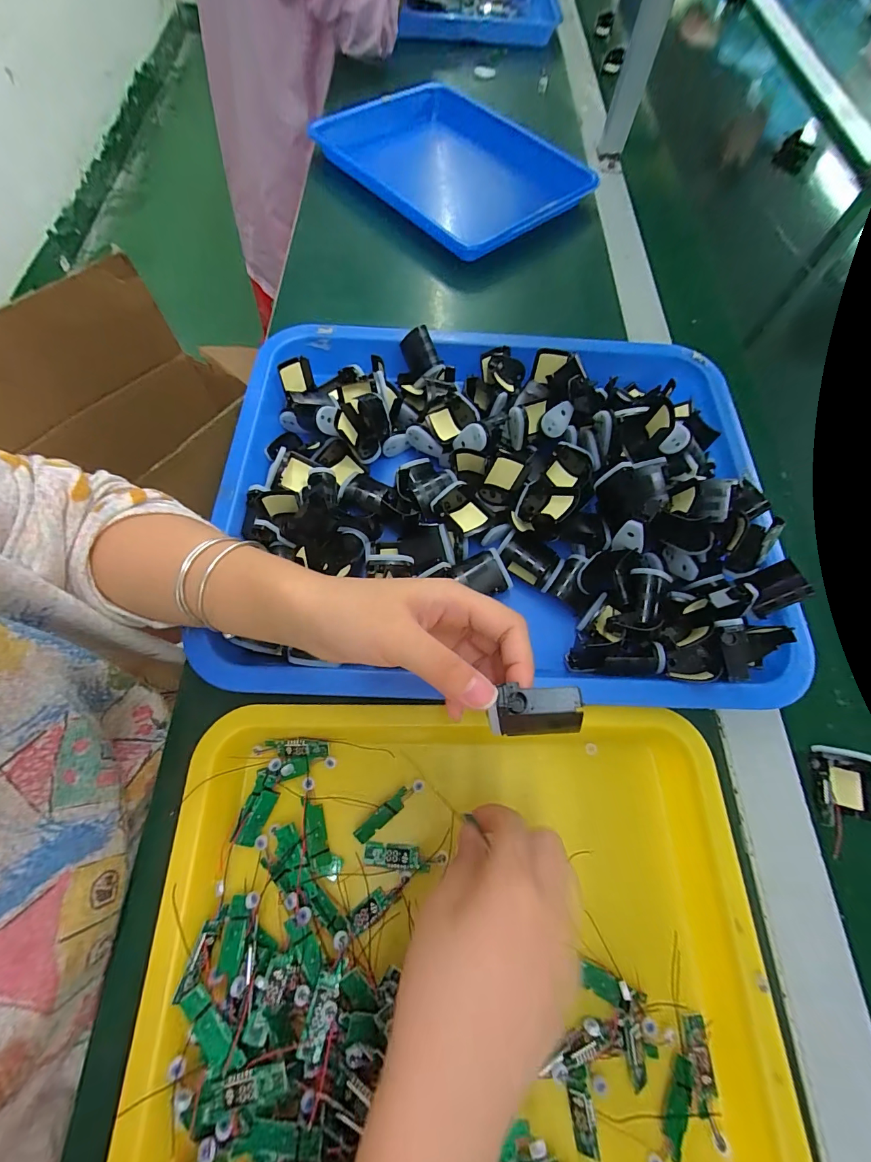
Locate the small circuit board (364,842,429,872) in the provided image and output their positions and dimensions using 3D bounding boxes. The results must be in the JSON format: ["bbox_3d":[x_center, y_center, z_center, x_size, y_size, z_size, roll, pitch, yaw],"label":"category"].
[{"bbox_3d":[-0.025,0.175,0.257,0.041,0.004,0.013,4,68,-1],"label":"small circuit board"}]

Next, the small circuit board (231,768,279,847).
[{"bbox_3d":[-0.114,0.145,0.258,0.016,0.005,0.042,14,68,3],"label":"small circuit board"}]

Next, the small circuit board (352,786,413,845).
[{"bbox_3d":[-0.034,0.153,0.265,0.043,0.007,0.010,-38,74,-16],"label":"small circuit board"}]

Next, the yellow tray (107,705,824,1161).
[{"bbox_3d":[0.019,0.207,0.228,0.331,0.026,0.255,2,68,-2],"label":"yellow tray"}]

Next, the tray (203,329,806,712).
[{"bbox_3d":[0.051,-0.074,0.333,0.416,0.060,0.334,3,68,-1],"label":"tray"}]

